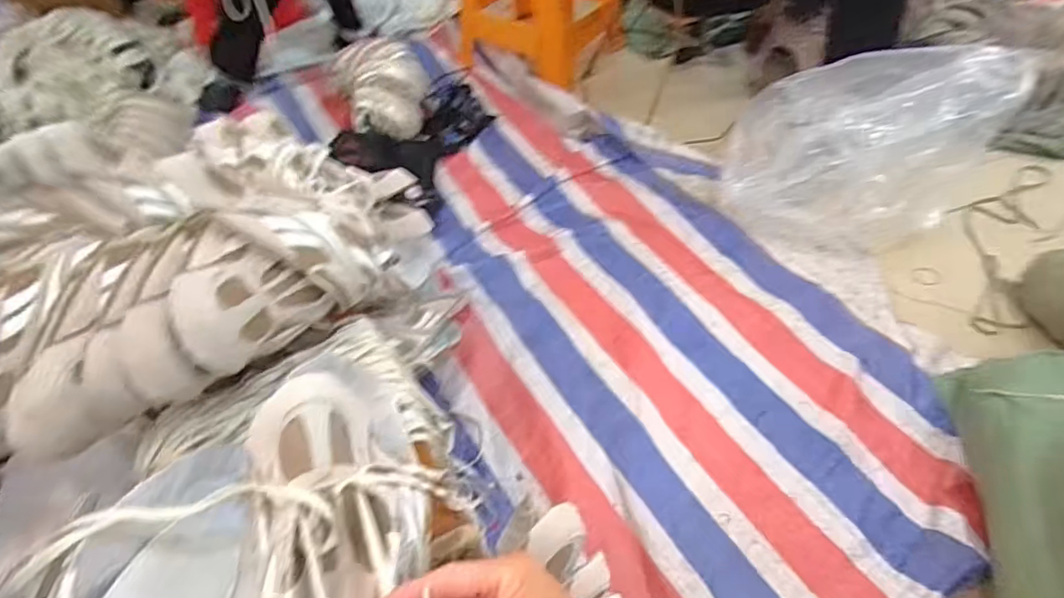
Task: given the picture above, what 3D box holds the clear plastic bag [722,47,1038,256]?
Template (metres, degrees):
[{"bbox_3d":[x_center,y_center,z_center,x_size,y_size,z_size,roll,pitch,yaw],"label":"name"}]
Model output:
[{"bbox_3d":[0.620,-0.304,1.075,0.439,0.344,0.241,9,52,10],"label":"clear plastic bag"}]

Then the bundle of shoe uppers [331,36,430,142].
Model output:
[{"bbox_3d":[-0.342,-0.485,1.323,0.188,0.152,0.262,-21,53,-15],"label":"bundle of shoe uppers"}]

